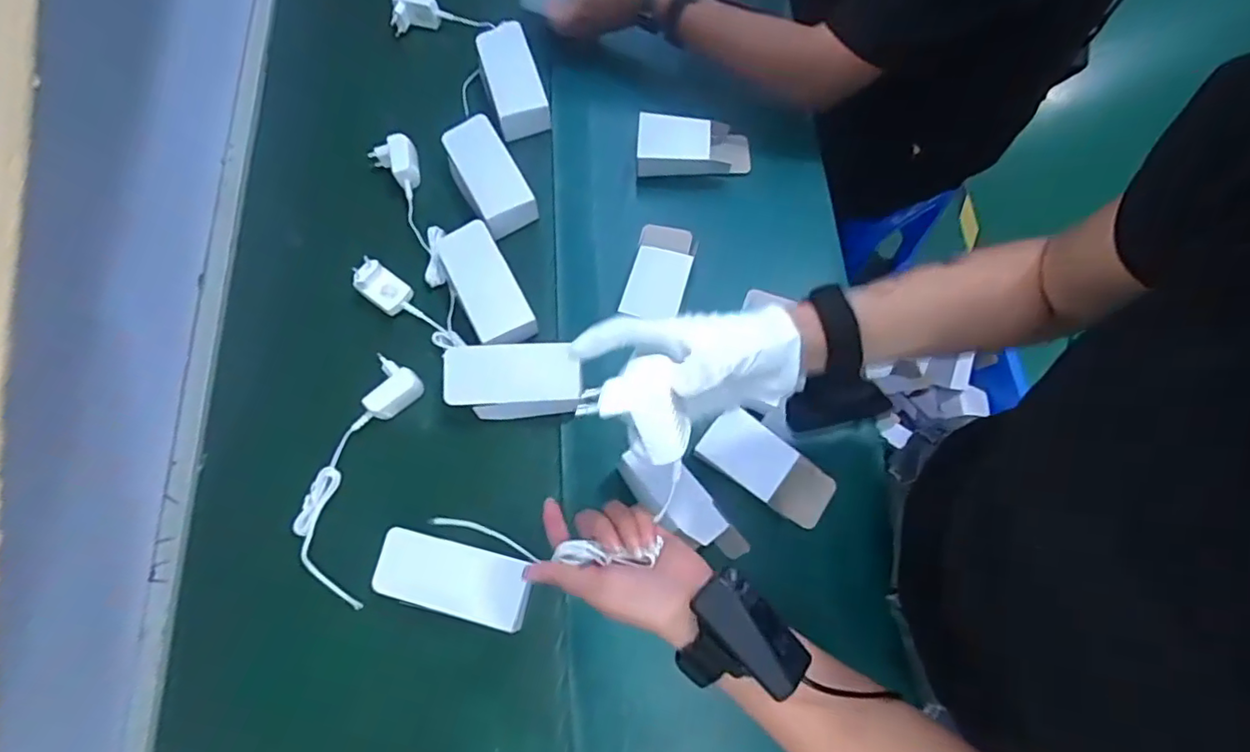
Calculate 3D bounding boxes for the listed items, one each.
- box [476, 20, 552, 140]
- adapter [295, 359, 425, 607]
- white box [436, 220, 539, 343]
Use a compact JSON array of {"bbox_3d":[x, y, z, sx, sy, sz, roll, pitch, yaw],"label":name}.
[{"bbox_3d":[-0.148,-0.385,0.768,0.070,0.039,0.167,-18,73,-4],"label":"box"},{"bbox_3d":[-0.285,0.101,0.616,0.084,0.027,0.247,11,73,6],"label":"adapter"},{"bbox_3d":[-0.157,-0.099,0.670,0.064,0.034,0.153,-28,73,-7],"label":"white box"}]

